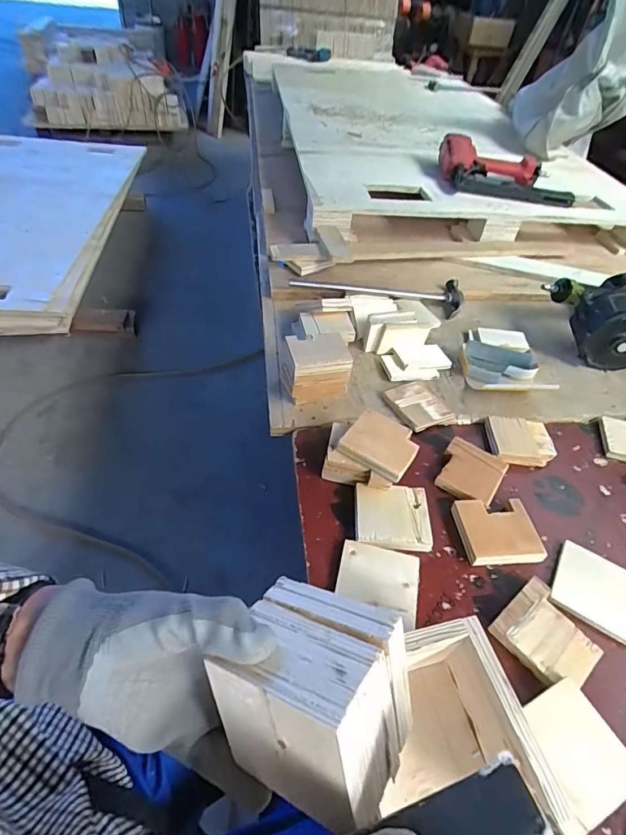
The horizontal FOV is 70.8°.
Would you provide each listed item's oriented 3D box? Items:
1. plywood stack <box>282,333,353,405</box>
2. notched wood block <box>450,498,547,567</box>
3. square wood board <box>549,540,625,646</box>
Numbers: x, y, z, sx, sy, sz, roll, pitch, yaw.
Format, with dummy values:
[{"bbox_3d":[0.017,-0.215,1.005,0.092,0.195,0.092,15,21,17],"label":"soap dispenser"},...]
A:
[{"bbox_3d":[0.000,-0.086,0.722,0.102,0.088,0.090,-8,46,-11],"label":"plywood stack"},{"bbox_3d":[0.235,0.145,0.563,0.094,0.021,0.082,-1,45,-4],"label":"notched wood block"},{"bbox_3d":[0.335,0.204,0.522,0.089,0.008,0.094,26,49,22],"label":"square wood board"}]

